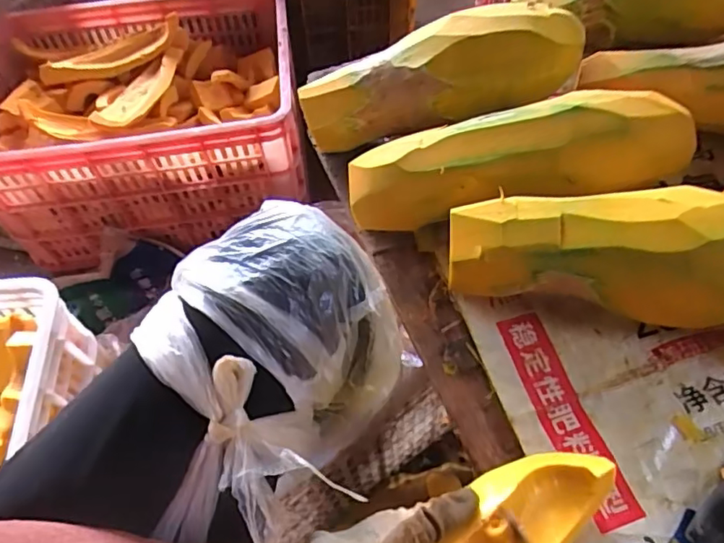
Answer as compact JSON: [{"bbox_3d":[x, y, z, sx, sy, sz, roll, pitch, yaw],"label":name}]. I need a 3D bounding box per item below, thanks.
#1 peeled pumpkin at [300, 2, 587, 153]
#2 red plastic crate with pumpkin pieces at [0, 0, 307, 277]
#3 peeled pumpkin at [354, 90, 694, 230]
[{"bbox_3d":[0.082,-0.192,0.562,0.292,0.073,0.090,-15,57,9],"label":"peeled pumpkin"},{"bbox_3d":[-0.370,-0.249,0.974,0.513,0.265,0.366,-7,57,-3],"label":"red plastic crate with pumpkin pieces"},{"bbox_3d":[0.151,-0.103,0.516,0.323,0.091,0.096,-5,57,-1],"label":"peeled pumpkin"}]

